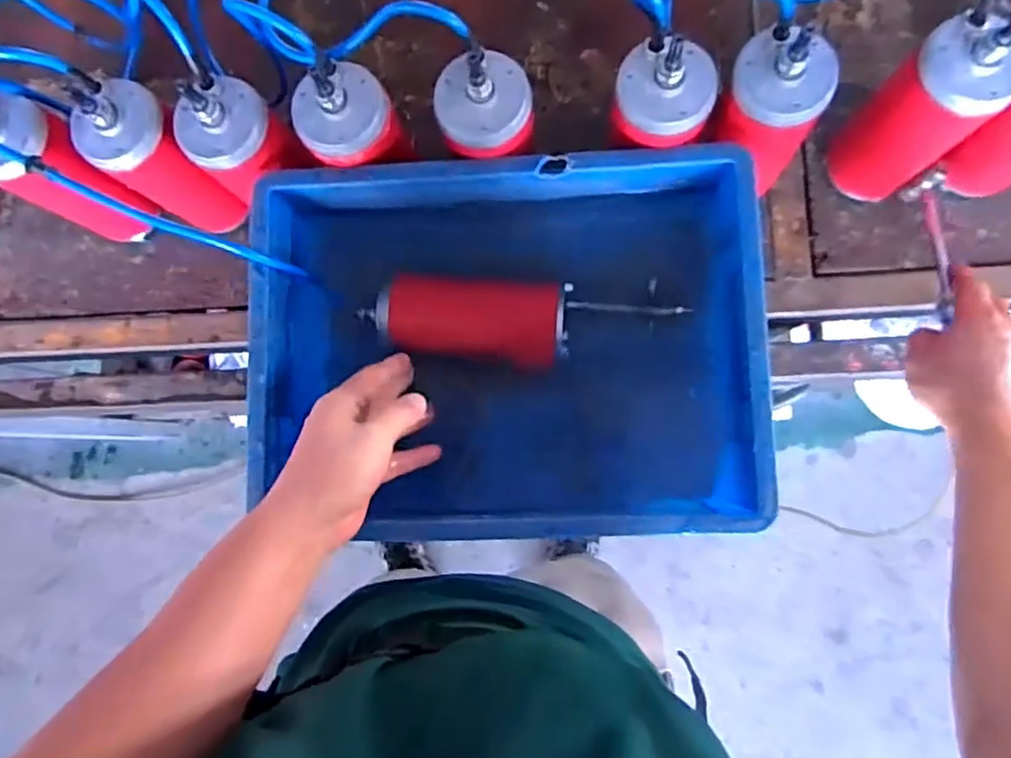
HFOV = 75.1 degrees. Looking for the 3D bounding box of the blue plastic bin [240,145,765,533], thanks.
[{"bbox_3d":[0.002,-0.021,0.572,0.393,0.142,0.290,-3,83,5],"label":"blue plastic bin"}]

